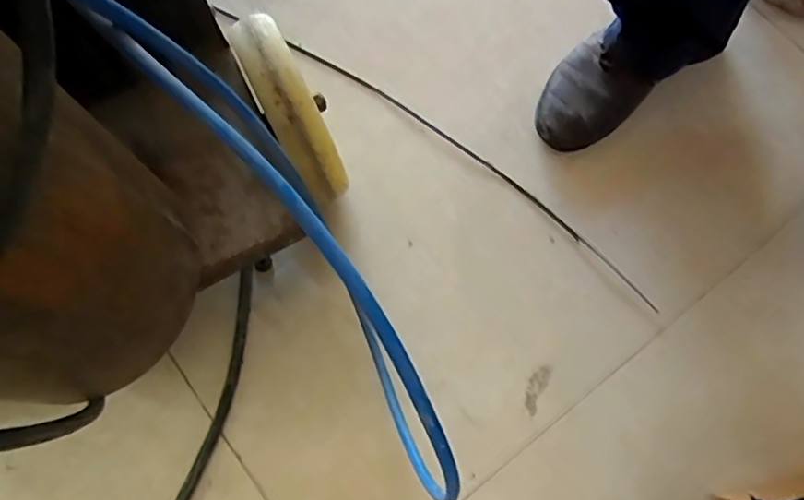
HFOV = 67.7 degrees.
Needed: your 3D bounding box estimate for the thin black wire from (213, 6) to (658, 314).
[{"bbox_3d":[0.033,-0.133,0.704,0.624,0.011,0.044,36,78,10],"label":"thin black wire"}]

